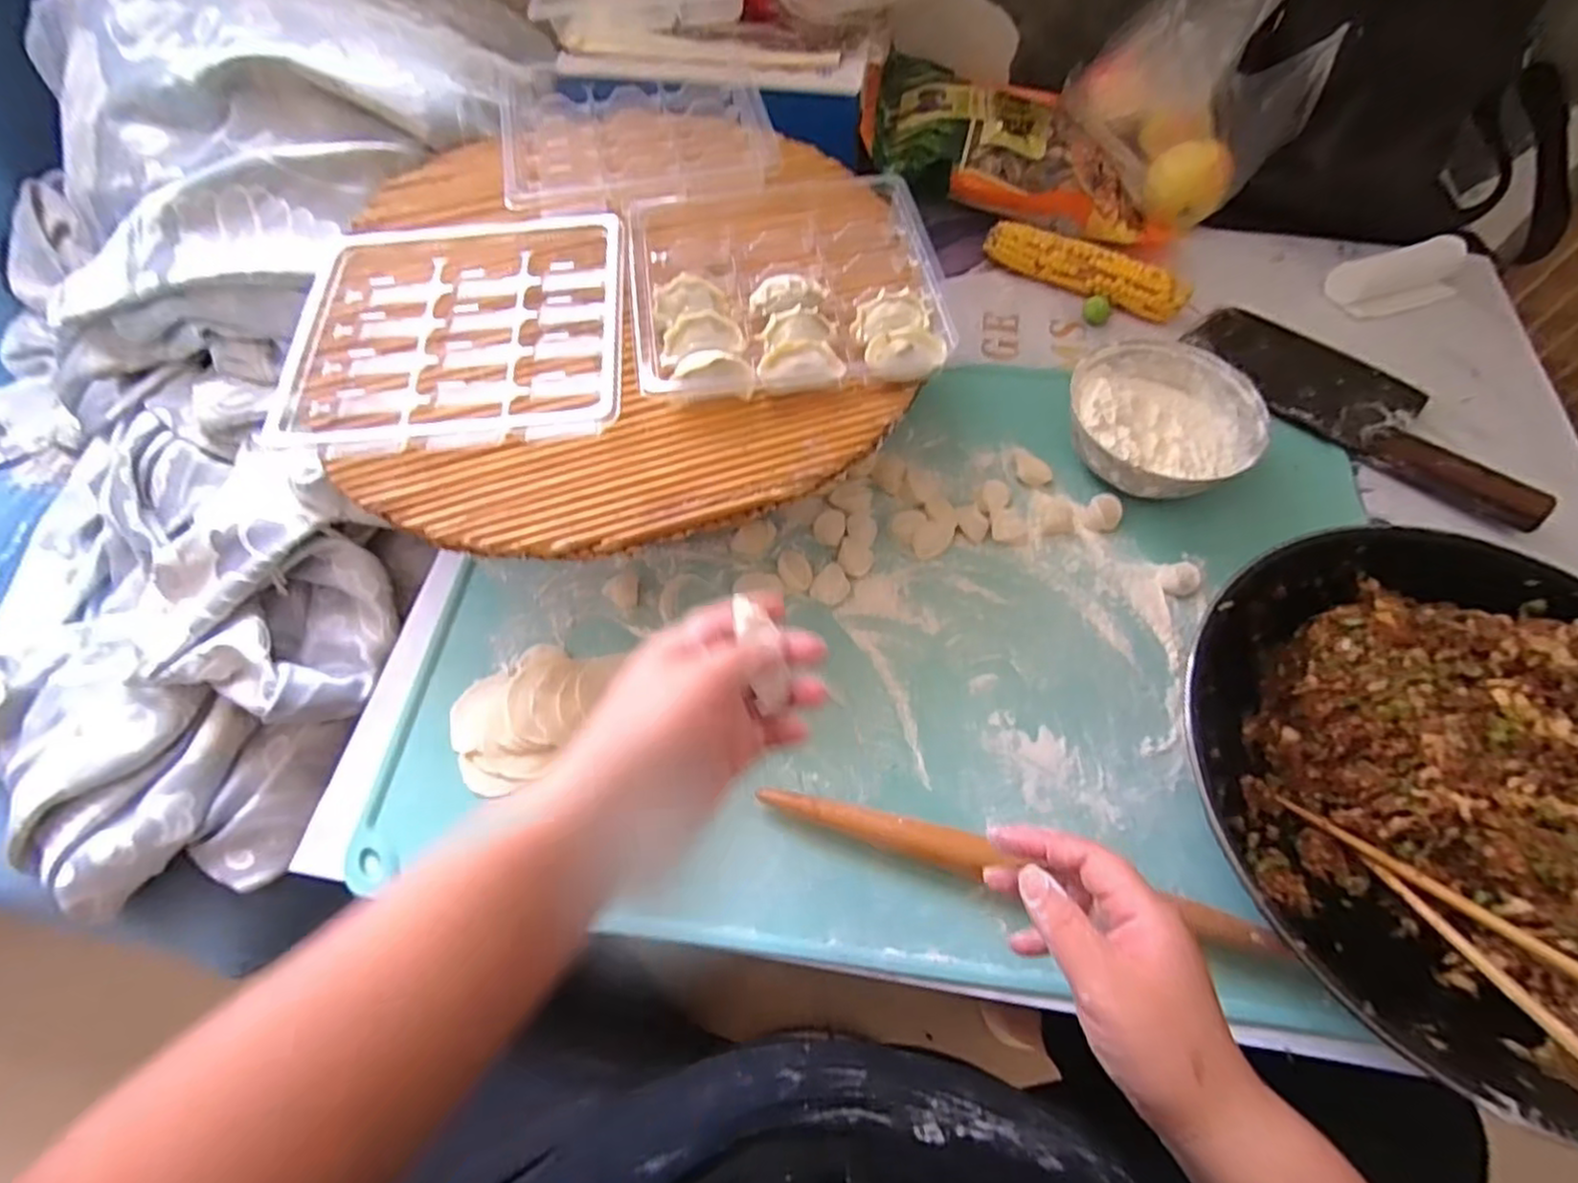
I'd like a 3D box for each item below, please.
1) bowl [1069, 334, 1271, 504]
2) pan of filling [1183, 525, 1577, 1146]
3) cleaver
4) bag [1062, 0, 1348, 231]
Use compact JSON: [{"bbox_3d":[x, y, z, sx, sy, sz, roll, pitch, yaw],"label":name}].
[{"bbox_3d":[0.293,-0.136,0.558,0.144,0.054,0.141,0,62,0],"label":"bowl"},{"bbox_3d":[0.373,0.118,0.405,0.307,0.096,0.302,0,62,0],"label":"pan of filling"},{"bbox_3d":[0.488,-0.166,0.595,0.292,0.034,0.114,41,69,19],"label":"cleaver"},{"bbox_3d":[0.389,-0.509,0.657,0.130,0.215,0.194,-28,66,-14],"label":"bag"}]

